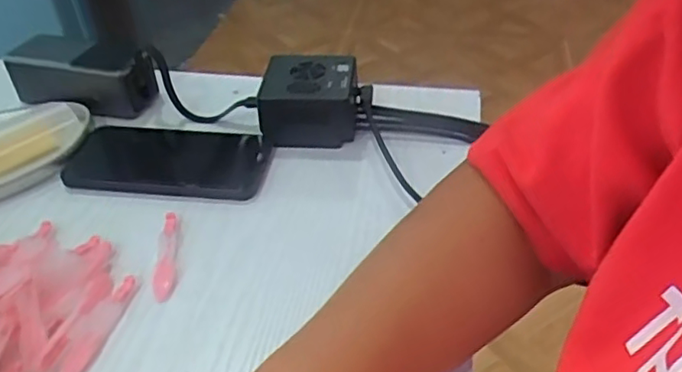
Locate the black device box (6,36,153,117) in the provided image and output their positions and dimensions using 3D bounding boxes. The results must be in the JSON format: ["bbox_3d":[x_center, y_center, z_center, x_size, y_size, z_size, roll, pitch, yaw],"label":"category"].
[{"bbox_3d":[-0.227,-0.099,0.534,0.128,0.058,0.043,7,42,10],"label":"black device box"}]

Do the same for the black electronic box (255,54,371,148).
[{"bbox_3d":[-0.025,-0.077,0.517,0.089,0.042,0.079,-2,41,0],"label":"black electronic box"}]

